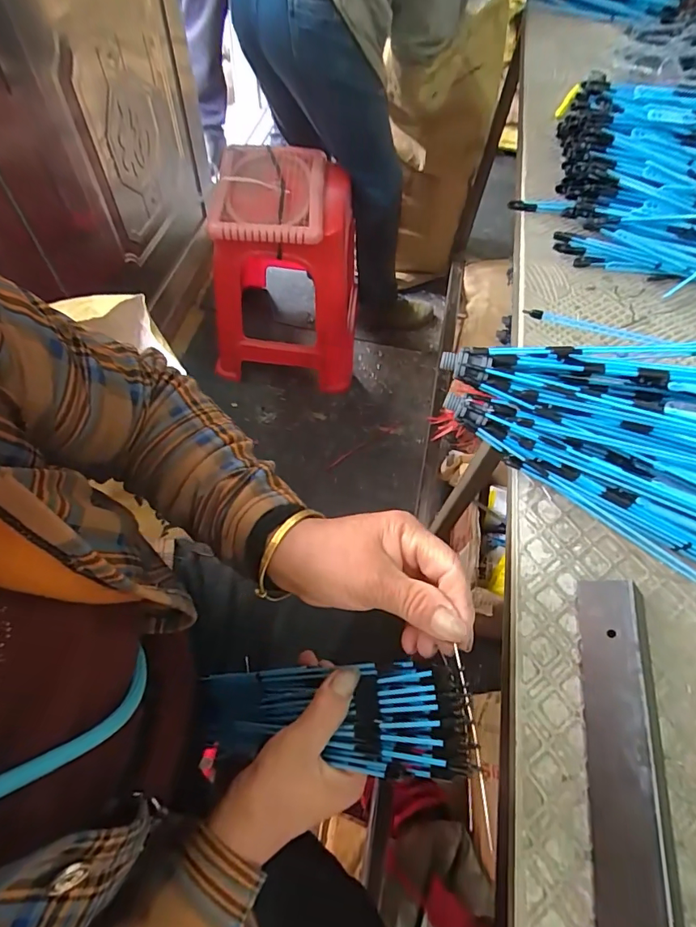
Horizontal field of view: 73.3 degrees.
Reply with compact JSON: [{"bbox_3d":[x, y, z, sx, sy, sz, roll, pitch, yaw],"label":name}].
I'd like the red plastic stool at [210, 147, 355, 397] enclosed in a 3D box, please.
[{"bbox_3d":[-0.152,-0.486,1.237,0.358,0.473,0.326,4,60,-2],"label":"red plastic stool"}]

